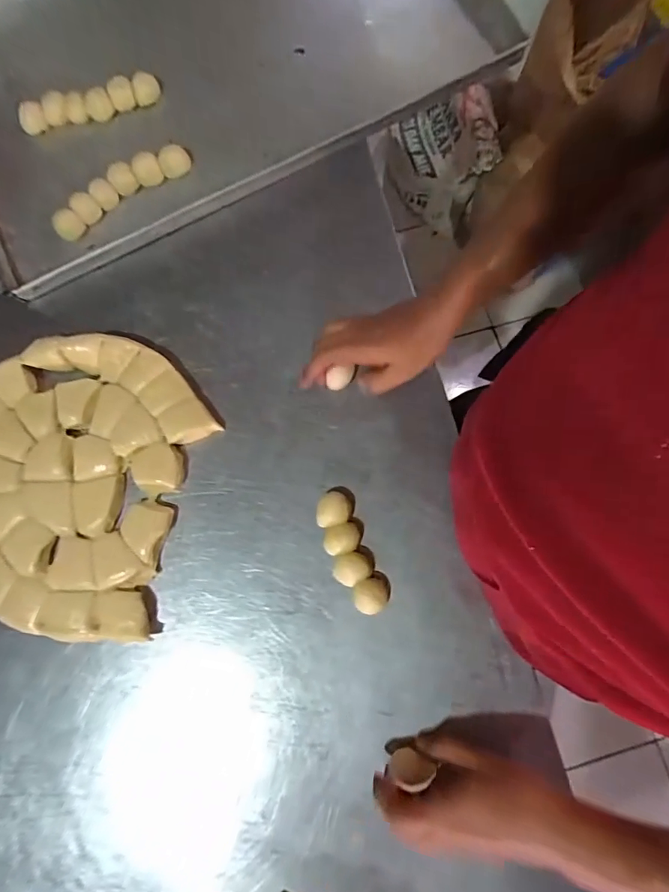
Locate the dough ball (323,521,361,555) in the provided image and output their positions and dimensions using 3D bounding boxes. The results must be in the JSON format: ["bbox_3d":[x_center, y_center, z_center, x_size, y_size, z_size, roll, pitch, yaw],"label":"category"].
[{"bbox_3d":[0.008,0.096,0.501,0.039,0.021,0.029,-16,79,-3],"label":"dough ball"}]

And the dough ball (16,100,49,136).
[{"bbox_3d":[-0.391,-0.425,0.621,0.035,0.028,0.027,-35,81,-6],"label":"dough ball"}]

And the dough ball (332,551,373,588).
[{"bbox_3d":[0.018,0.126,0.498,0.038,0.021,0.033,-28,80,-5],"label":"dough ball"}]

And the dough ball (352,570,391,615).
[{"bbox_3d":[0.039,0.150,0.489,0.042,0.023,0.031,-38,81,-6],"label":"dough ball"}]

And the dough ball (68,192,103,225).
[{"bbox_3d":[-0.309,-0.295,0.599,0.028,0.031,0.029,0,79,1],"label":"dough ball"}]

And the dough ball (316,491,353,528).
[{"bbox_3d":[-0.001,0.066,0.507,0.038,0.022,0.034,-17,79,-3],"label":"dough ball"}]

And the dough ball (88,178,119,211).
[{"bbox_3d":[-0.286,-0.312,0.596,0.028,0.029,0.028,0,79,1],"label":"dough ball"}]

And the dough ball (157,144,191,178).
[{"bbox_3d":[-0.201,-0.358,0.603,0.038,0.028,0.031,-26,80,-4],"label":"dough ball"}]

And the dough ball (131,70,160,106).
[{"bbox_3d":[-0.248,-0.470,0.627,0.034,0.024,0.029,-25,80,-4],"label":"dough ball"}]

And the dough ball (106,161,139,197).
[{"bbox_3d":[-0.265,-0.333,0.600,0.032,0.028,0.028,-30,80,-5],"label":"dough ball"}]

